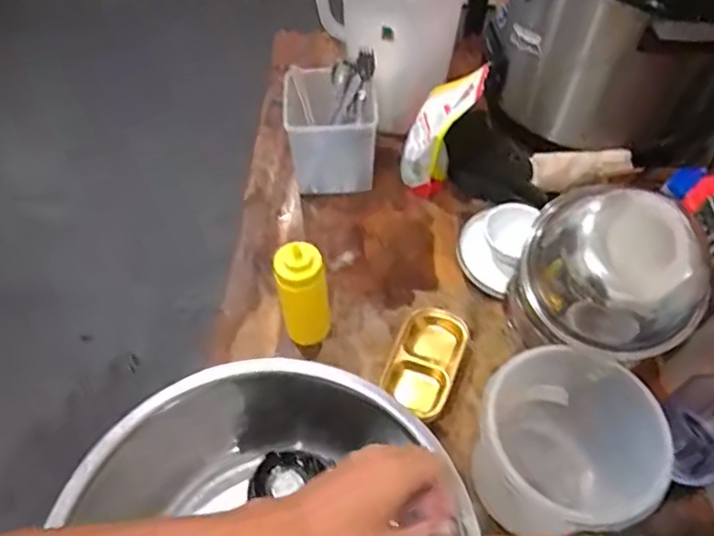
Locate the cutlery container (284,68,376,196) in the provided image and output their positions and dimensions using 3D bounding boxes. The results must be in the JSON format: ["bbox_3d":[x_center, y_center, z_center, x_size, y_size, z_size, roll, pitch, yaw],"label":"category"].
[{"bbox_3d":[-0.042,-0.210,0.924,0.128,0.140,0.148,-5,55,-4],"label":"cutlery container"}]

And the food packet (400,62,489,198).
[{"bbox_3d":[0.128,-0.217,0.909,0.096,0.166,0.152,17,56,11],"label":"food packet"}]

